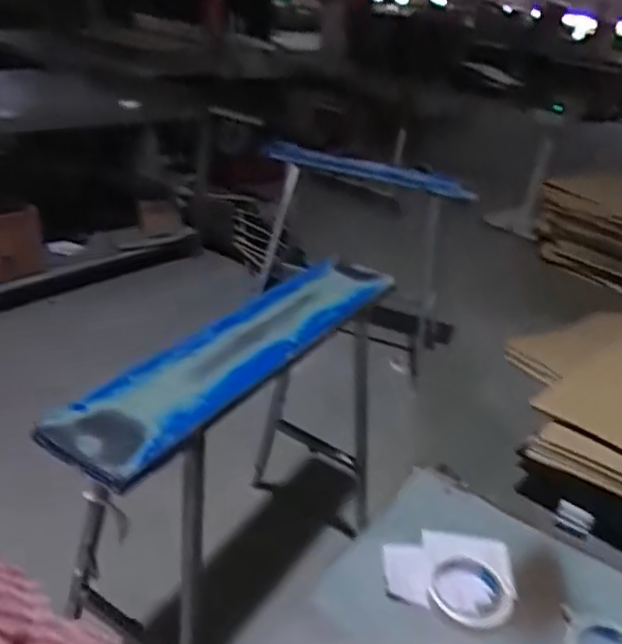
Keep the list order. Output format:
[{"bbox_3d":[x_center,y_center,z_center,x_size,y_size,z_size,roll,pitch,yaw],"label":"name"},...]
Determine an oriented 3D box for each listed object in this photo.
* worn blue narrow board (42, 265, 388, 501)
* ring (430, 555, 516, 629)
[{"bbox_3d":[-0.118,0.038,1.201,0.199,0.047,0.888,22,32,24],"label":"worn blue narrow board"},{"bbox_3d":[0.186,0.303,0.709,0.091,0.020,0.088,6,29,-3],"label":"ring"}]

